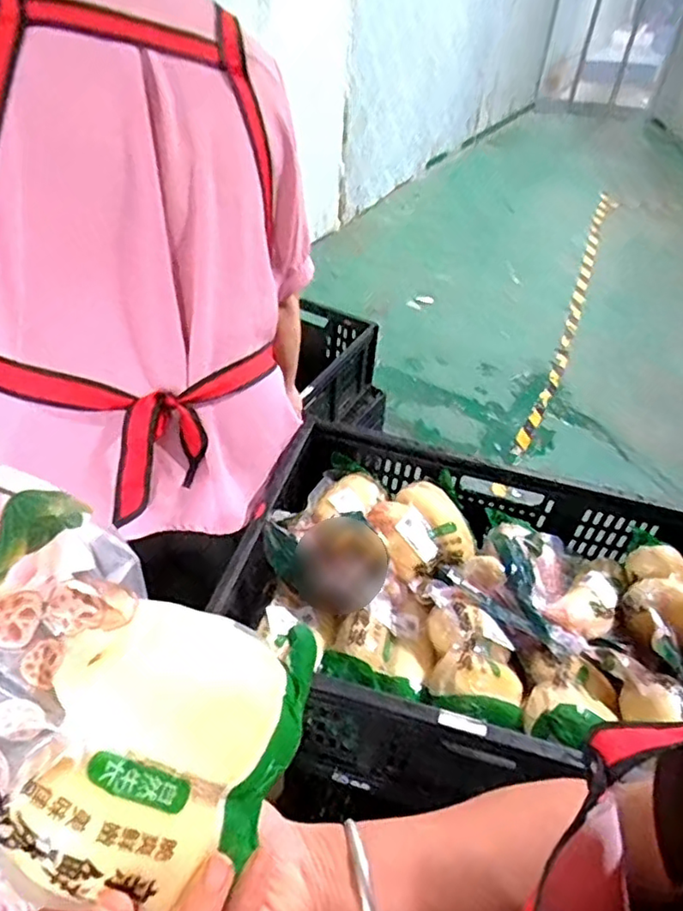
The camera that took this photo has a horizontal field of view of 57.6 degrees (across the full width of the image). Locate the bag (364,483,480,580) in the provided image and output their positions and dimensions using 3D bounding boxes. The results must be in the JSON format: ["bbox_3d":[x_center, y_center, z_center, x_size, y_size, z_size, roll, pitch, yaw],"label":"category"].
[{"bbox_3d":[0.102,0.091,0.825,0.136,0.060,0.131,-22,49,-26],"label":"bag"}]

